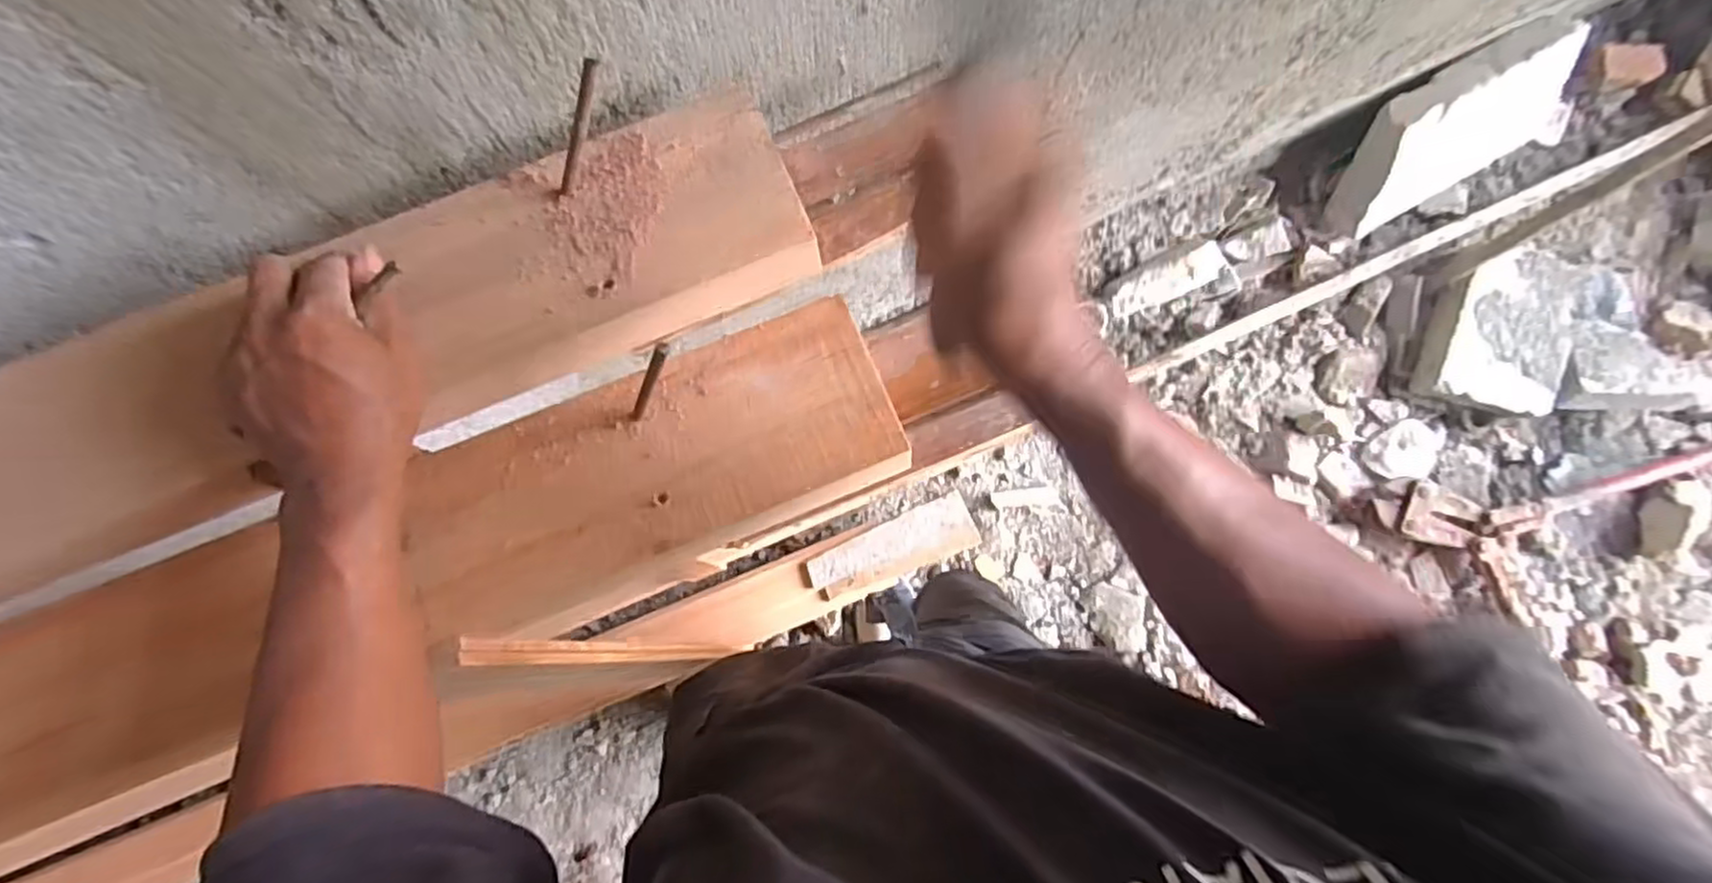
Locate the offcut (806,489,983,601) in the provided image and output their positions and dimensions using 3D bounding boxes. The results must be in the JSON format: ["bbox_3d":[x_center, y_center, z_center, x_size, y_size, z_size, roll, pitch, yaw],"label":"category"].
[{"bbox_3d":[0.060,0.175,1.200,0.273,0.023,0.092,-23,86,-3],"label":"offcut"}]

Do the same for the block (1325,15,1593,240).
[{"bbox_3d":[1.010,-0.538,1.258,0.409,0.225,0.090,-27,50,-4],"label":"block"}]

